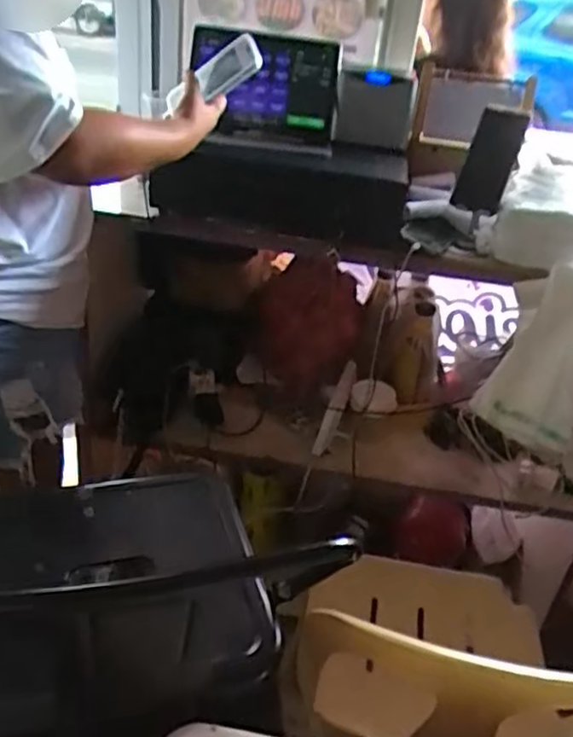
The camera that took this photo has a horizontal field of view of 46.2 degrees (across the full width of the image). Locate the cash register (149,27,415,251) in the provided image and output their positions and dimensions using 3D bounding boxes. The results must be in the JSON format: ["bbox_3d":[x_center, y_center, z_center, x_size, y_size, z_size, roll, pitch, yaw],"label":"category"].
[{"bbox_3d":[0.010,-0.394,1.118,0.389,0.256,0.312,9,32,4],"label":"cash register"}]

